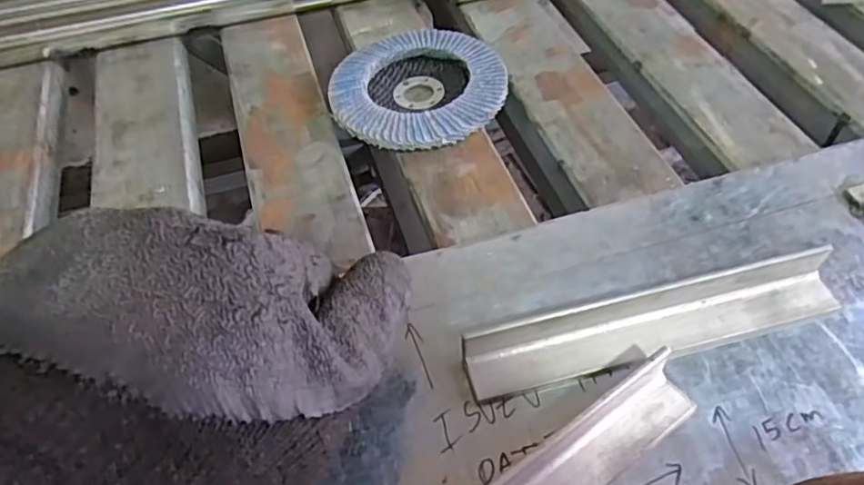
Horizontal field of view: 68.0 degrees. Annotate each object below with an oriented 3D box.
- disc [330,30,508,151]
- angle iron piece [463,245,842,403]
[{"bbox_3d":[-0.009,-0.084,0.350,0.095,0.014,0.089,-1,51,1],"label":"disc"},{"bbox_3d":[0.086,0.030,0.245,0.148,0.019,0.024,-11,51,-7],"label":"angle iron piece"}]

